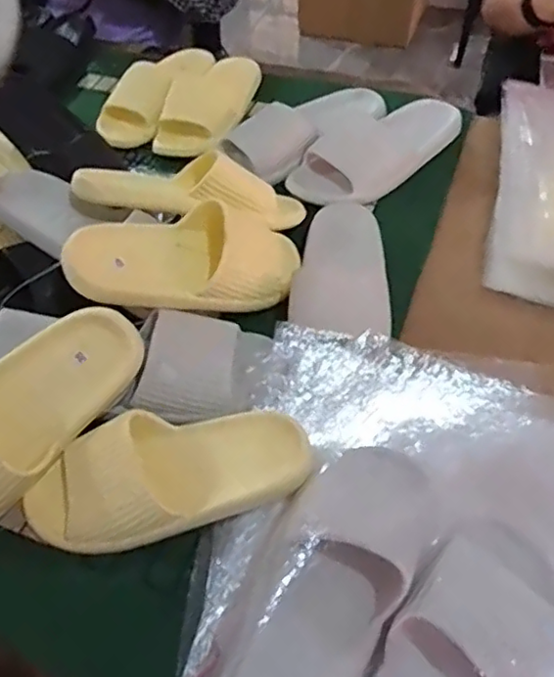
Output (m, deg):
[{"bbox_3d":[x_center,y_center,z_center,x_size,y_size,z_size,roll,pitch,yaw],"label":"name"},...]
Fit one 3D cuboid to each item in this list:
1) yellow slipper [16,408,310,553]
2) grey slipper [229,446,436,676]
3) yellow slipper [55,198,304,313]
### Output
[{"bbox_3d":[-0.097,0.120,0.541,0.246,0.058,0.094,-11,54,-7],"label":"yellow slipper"},{"bbox_3d":[0.045,0.192,0.460,0.092,0.055,0.261,20,56,16],"label":"grey slipper"},{"bbox_3d":[-0.087,-0.085,0.640,0.254,0.082,0.100,-5,51,-23],"label":"yellow slipper"}]

